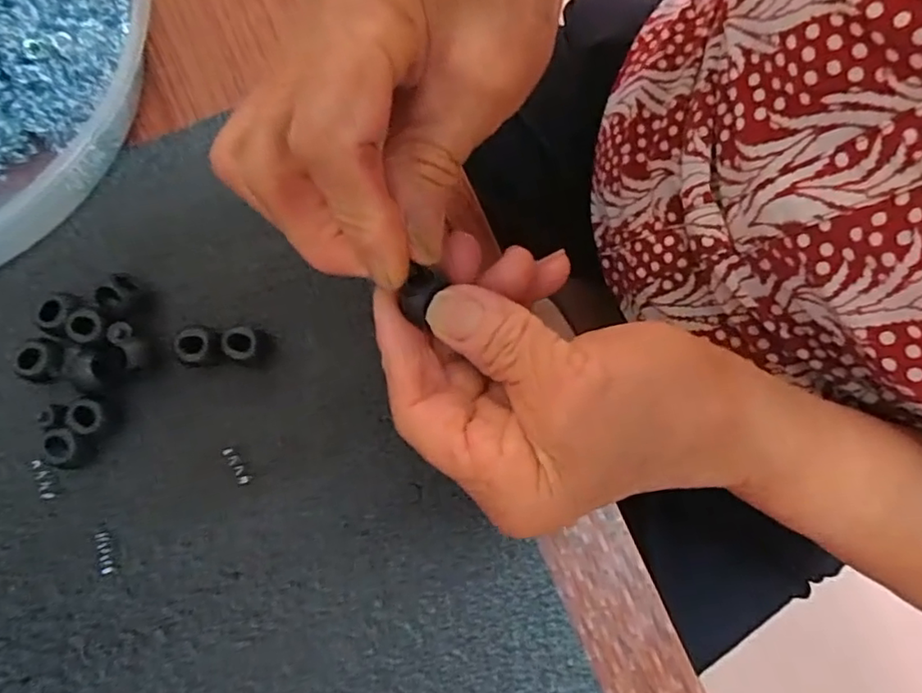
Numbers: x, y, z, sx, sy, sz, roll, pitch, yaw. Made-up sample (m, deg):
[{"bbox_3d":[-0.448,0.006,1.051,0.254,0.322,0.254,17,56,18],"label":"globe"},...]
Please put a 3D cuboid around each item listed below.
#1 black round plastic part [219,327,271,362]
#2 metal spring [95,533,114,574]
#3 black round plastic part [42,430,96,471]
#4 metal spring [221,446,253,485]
[{"bbox_3d":[-0.088,-0.001,0.250,0.015,0.015,0.014,0,81,-2],"label":"black round plastic part"},{"bbox_3d":[-0.142,0.082,0.242,0.006,0.004,0.016,-15,80,-3],"label":"metal spring"},{"bbox_3d":[-0.154,0.041,0.241,0.015,0.011,0.015,0,81,-2],"label":"black round plastic part"},{"bbox_3d":[-0.091,0.048,0.246,0.006,0.004,0.017,-33,84,-6],"label":"metal spring"}]

